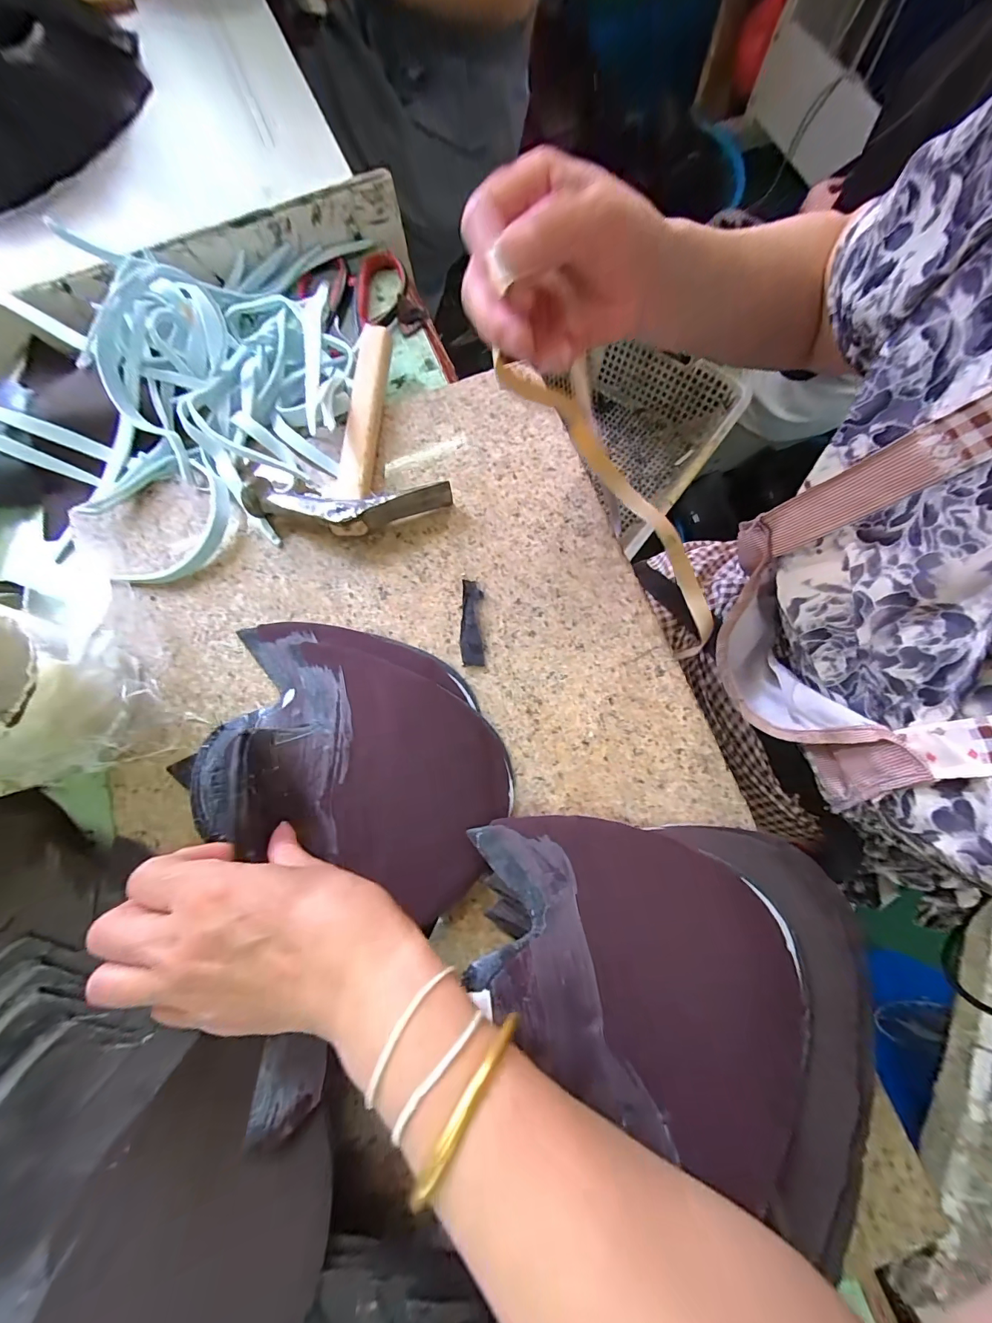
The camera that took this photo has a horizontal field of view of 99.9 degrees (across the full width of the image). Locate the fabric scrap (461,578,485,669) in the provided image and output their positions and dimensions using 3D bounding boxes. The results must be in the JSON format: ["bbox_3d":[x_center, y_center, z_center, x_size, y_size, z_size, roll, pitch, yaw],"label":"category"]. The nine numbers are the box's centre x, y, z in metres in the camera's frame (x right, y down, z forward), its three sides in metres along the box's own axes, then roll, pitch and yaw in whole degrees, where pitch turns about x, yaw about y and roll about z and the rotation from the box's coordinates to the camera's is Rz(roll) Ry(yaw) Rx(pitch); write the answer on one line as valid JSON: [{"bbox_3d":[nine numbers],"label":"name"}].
[{"bbox_3d":[-0.017,-0.027,0.293,0.016,0.005,0.061,0,76,2],"label":"fabric scrap"}]

